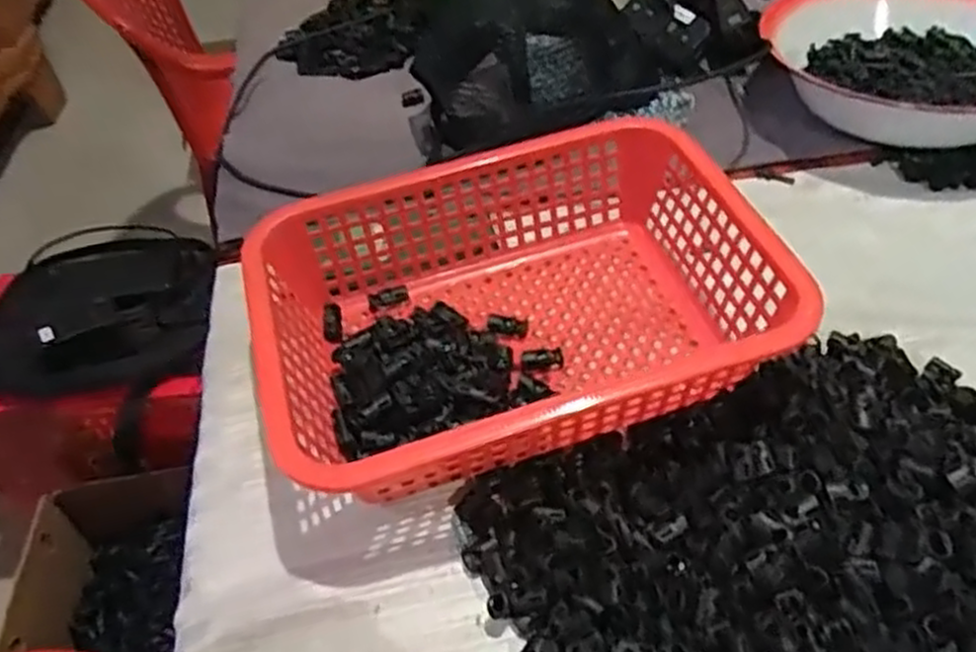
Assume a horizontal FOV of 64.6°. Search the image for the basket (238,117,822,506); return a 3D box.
[{"bbox_3d":[0.014,-0.006,0.476,0.289,0.090,0.211,-15,49,-9],"label":"basket"}]

